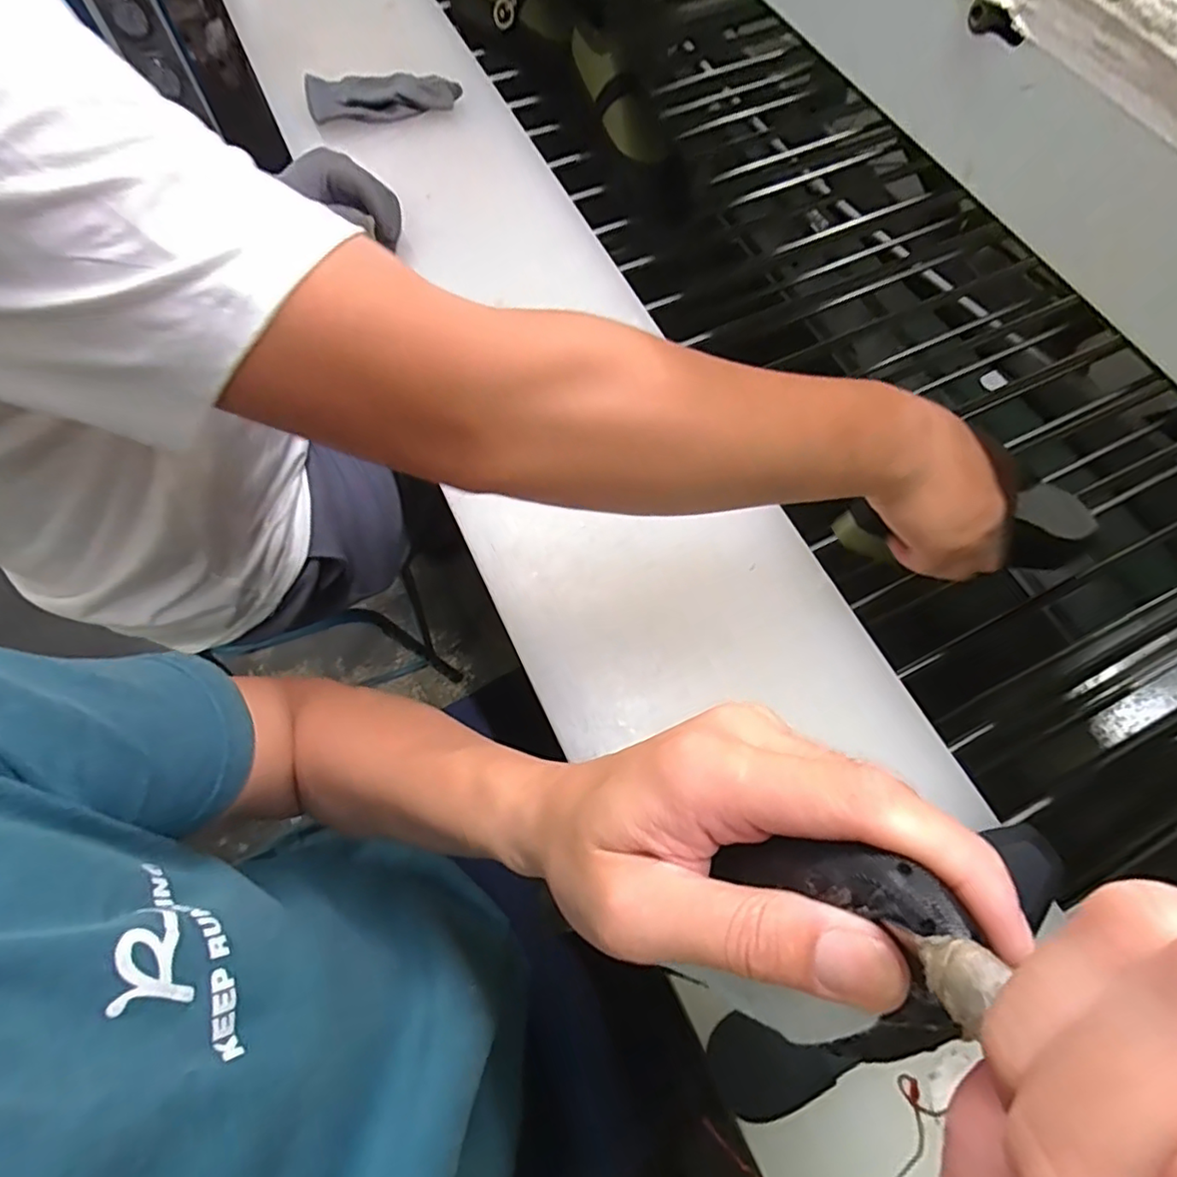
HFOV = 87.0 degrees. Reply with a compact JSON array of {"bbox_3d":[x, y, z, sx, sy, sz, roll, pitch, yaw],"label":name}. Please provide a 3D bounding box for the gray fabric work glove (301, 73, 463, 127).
[{"bbox_3d":[-0.234,-0.565,0.710,0.168,0.026,0.071,-9,68,-4],"label":"gray fabric work glove"}]

